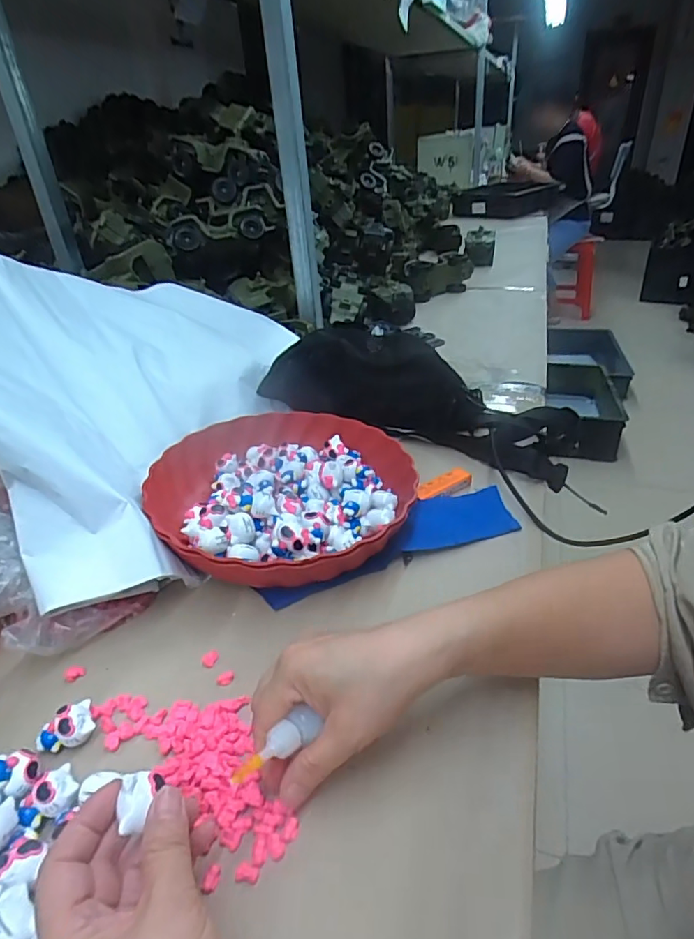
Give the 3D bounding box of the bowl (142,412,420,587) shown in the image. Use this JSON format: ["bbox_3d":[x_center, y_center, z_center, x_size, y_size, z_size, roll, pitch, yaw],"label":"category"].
[{"bbox_3d":[-0.057,0.024,0.508,0.237,0.060,0.235,-3,32,2],"label":"bowl"}]

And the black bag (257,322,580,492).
[{"bbox_3d":[0.083,-0.085,0.636,0.373,0.117,0.130,20,37,10],"label":"black bag"}]

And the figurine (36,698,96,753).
[{"bbox_3d":[-0.180,0.165,0.342,0.033,0.017,0.026,-19,35,-23],"label":"figurine"}]

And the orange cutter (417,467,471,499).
[{"bbox_3d":[0.098,0.017,0.544,0.062,0.014,0.020,-21,36,-25],"label":"orange cutter"}]

